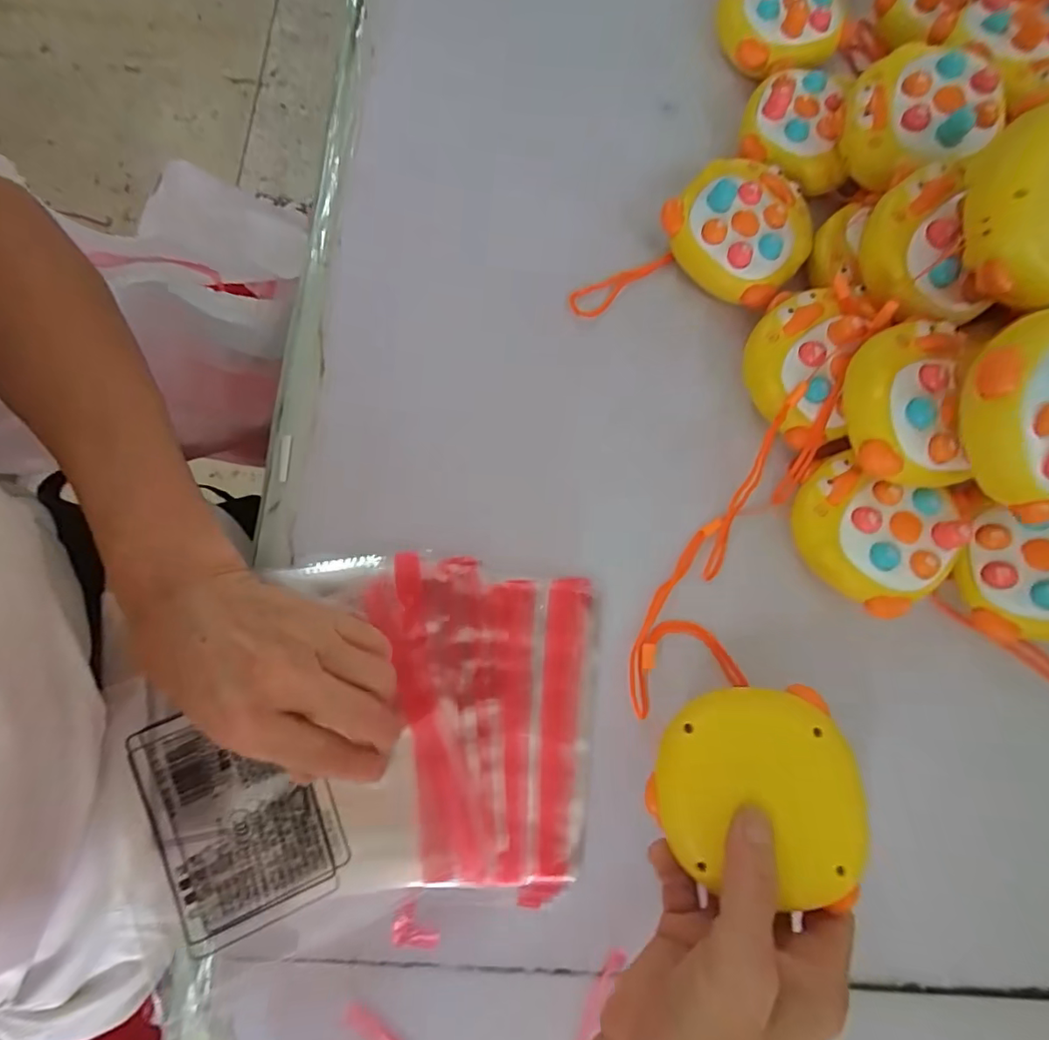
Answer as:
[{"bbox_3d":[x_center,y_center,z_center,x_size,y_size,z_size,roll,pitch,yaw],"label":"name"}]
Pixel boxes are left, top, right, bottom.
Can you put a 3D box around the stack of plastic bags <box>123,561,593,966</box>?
[{"bbox_3d":[-0.073,0.110,0.264,0.222,0.025,0.176,-5,80,-2],"label":"stack of plastic bags"}]

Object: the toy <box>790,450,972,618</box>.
[{"bbox_3d":[0.190,0.007,0.281,0.078,0.032,0.071,37,80,5],"label":"toy"}]

